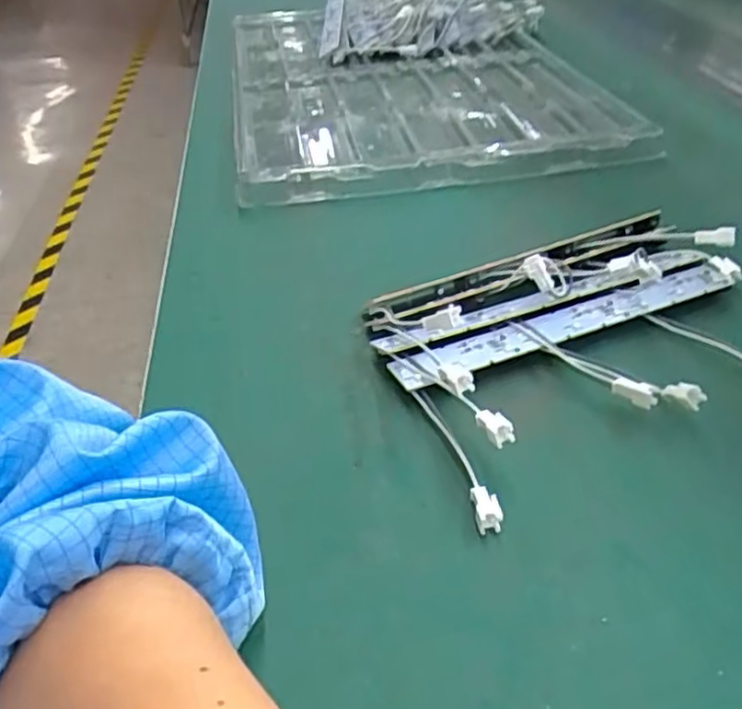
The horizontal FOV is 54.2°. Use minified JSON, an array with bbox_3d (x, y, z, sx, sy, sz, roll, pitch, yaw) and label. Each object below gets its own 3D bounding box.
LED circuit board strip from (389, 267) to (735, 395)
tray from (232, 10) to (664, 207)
[{"bbox_3d":[0.102,-0.016,0.371,0.192,0.009,0.023,-16,39,-16],"label":"LED circuit board strip"},{"bbox_3d":[0.025,-0.287,0.733,0.321,0.023,0.530,-8,38,-5],"label":"tray"}]

